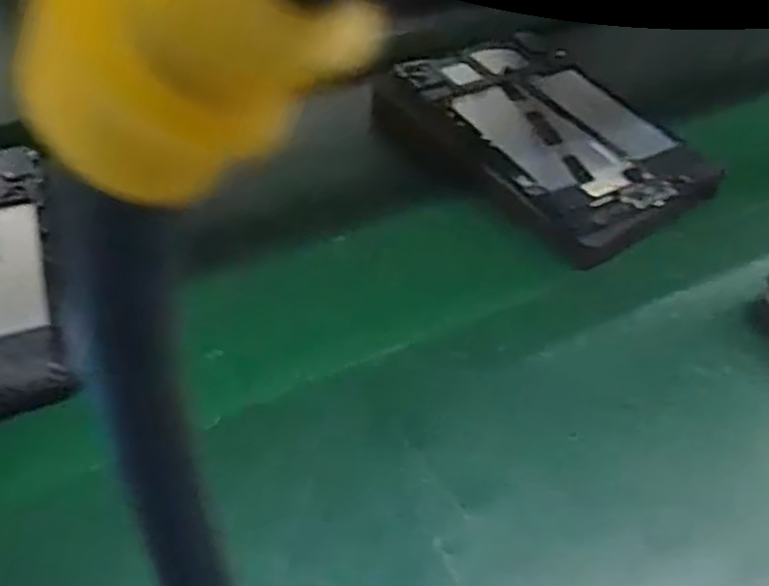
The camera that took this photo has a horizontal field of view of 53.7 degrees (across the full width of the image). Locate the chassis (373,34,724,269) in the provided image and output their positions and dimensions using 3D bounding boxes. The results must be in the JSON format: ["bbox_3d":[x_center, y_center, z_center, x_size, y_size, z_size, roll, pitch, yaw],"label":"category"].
[{"bbox_3d":[0.123,-0.127,0.596,0.170,0.023,0.245,-27,52,-26],"label":"chassis"}]

